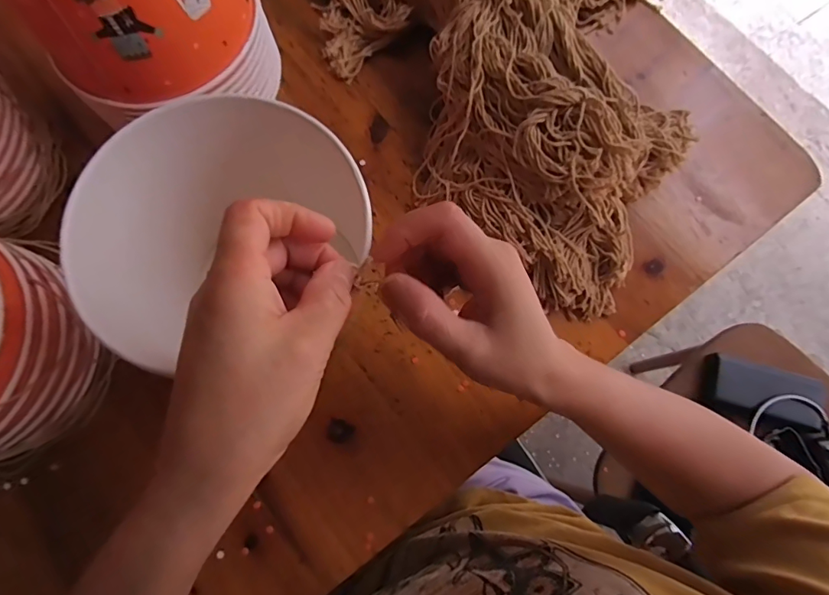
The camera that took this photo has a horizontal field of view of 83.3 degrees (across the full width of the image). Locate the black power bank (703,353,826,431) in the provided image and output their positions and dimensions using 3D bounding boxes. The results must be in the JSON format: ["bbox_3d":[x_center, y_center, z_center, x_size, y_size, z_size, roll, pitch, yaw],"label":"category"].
[{"bbox_3d":[0.484,0.130,0.644,0.156,0.029,0.066,18,76,3],"label":"black power bank"}]

